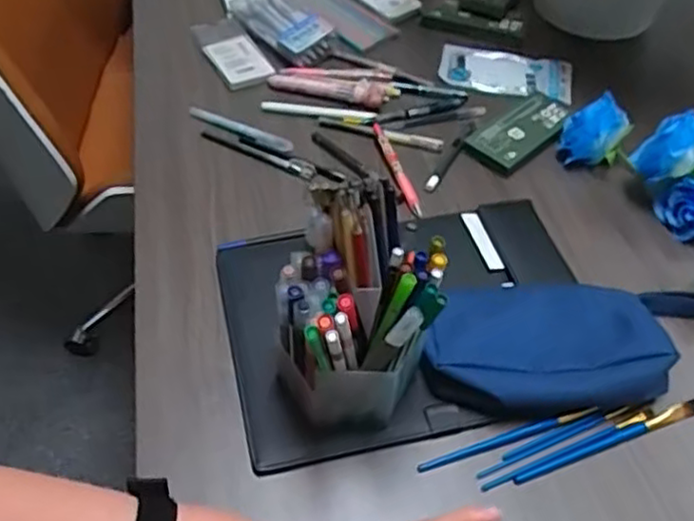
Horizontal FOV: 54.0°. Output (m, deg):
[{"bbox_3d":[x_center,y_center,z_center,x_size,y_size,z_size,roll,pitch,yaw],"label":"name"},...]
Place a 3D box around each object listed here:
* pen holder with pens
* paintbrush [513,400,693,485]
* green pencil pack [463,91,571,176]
[{"bbox_3d":[0.005,0.045,0.507,0.102,0.174,0.103,2,49,-3],"label":"pen holder with pens"},{"bbox_3d":[0.214,0.146,0.549,0.176,0.012,0.011,-16,51,-16],"label":"paintbrush"},{"bbox_3d":[0.202,-0.151,0.792,0.136,0.021,0.066,-34,58,-28],"label":"green pencil pack"}]

